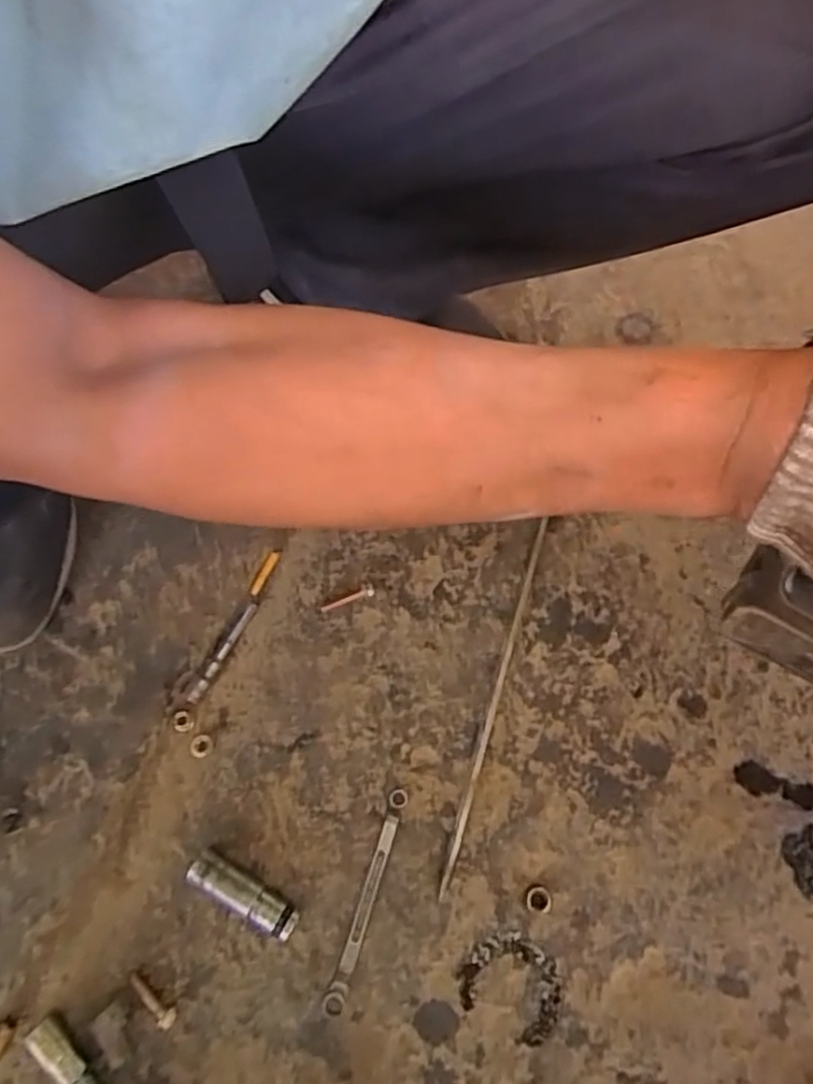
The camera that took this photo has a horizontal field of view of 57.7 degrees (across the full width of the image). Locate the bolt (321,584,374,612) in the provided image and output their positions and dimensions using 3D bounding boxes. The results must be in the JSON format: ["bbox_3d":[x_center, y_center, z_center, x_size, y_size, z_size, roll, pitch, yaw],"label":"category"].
[{"bbox_3d":[-0.045,0.042,0.553,0.041,0.011,0.009,-18,72,-5],"label":"bolt"}]

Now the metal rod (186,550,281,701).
[{"bbox_3d":[-0.124,0.061,0.542,0.010,0.011,0.125,24,74,9],"label":"metal rod"}]

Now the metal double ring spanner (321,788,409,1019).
[{"bbox_3d":[-0.026,0.235,0.487,0.013,0.012,0.141,17,73,7],"label":"metal double ring spanner"}]

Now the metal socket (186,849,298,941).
[{"bbox_3d":[-0.105,0.230,0.484,0.075,0.027,0.023,27,74,10],"label":"metal socket"}]

